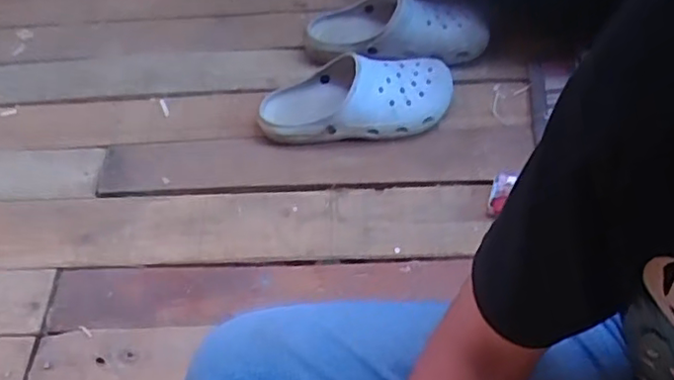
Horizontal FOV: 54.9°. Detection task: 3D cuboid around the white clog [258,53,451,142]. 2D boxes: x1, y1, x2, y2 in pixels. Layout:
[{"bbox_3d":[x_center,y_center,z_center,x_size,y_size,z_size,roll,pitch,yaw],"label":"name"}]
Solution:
[{"bbox_3d":[0.029,-0.129,0.908,0.265,0.080,0.118,-7,54,-1],"label":"white clog"}]

